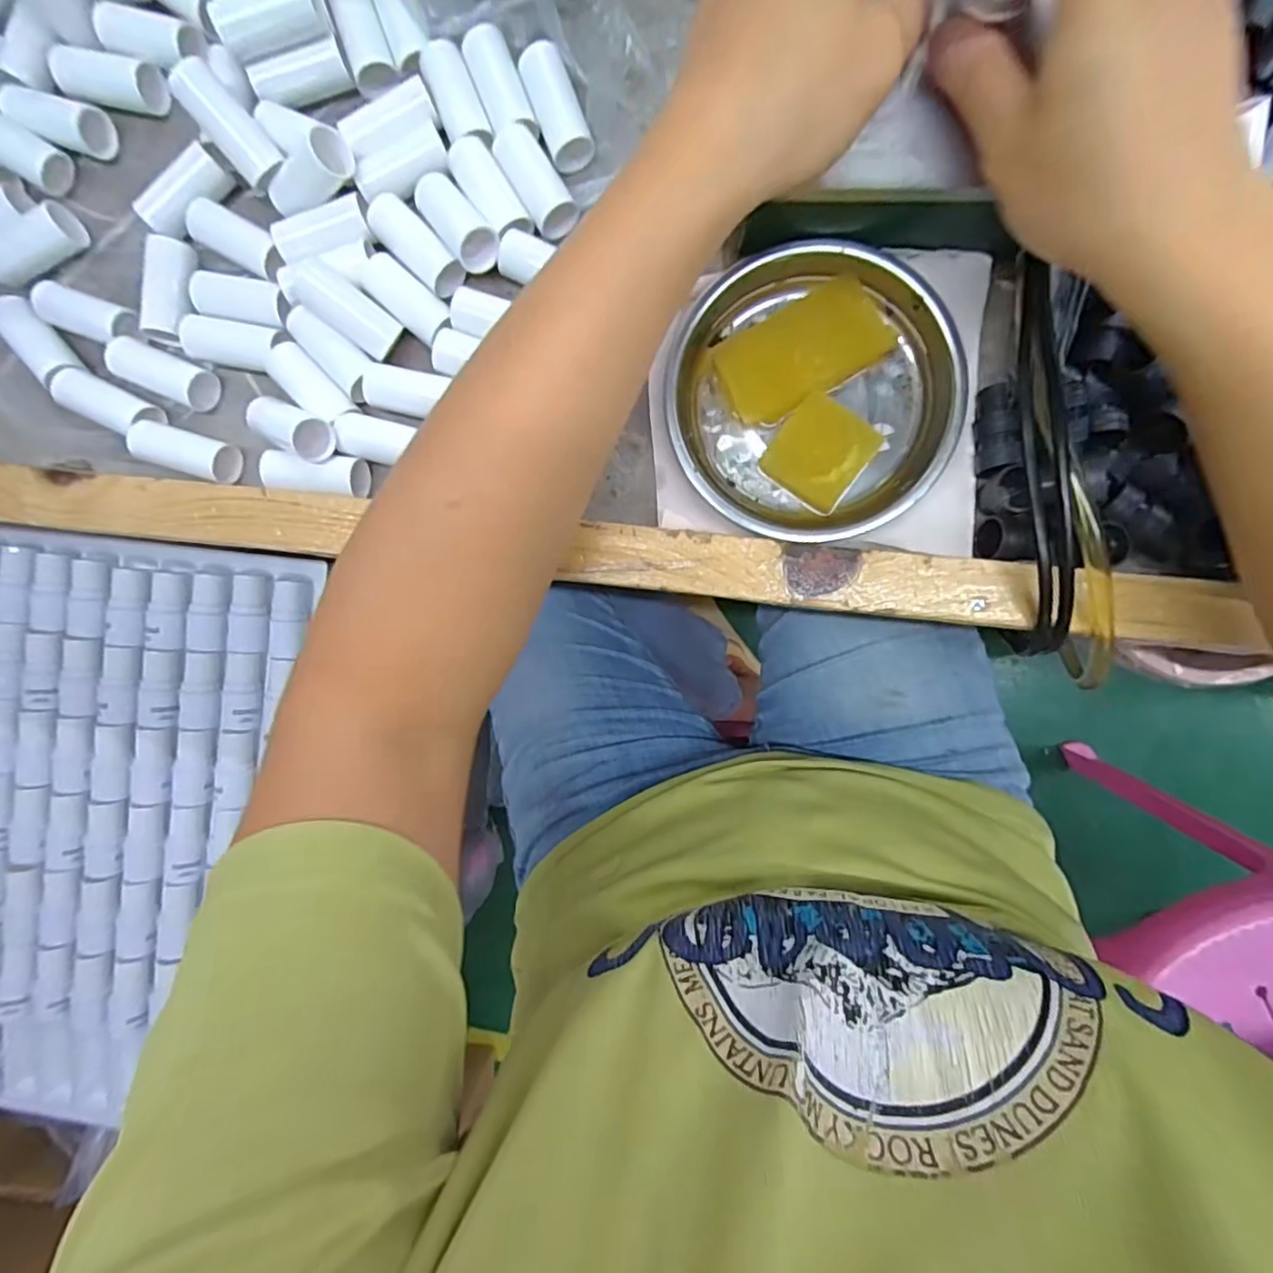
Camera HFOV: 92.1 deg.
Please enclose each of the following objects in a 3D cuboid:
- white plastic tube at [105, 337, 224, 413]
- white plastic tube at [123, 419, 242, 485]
[{"bbox_3d":[-0.234,-0.130,0.305,0.044,0.020,0.020,25,94,2],"label":"white plastic tube"},{"bbox_3d":[-0.224,-0.092,0.307,0.049,0.017,0.020,18,94,3],"label":"white plastic tube"}]

